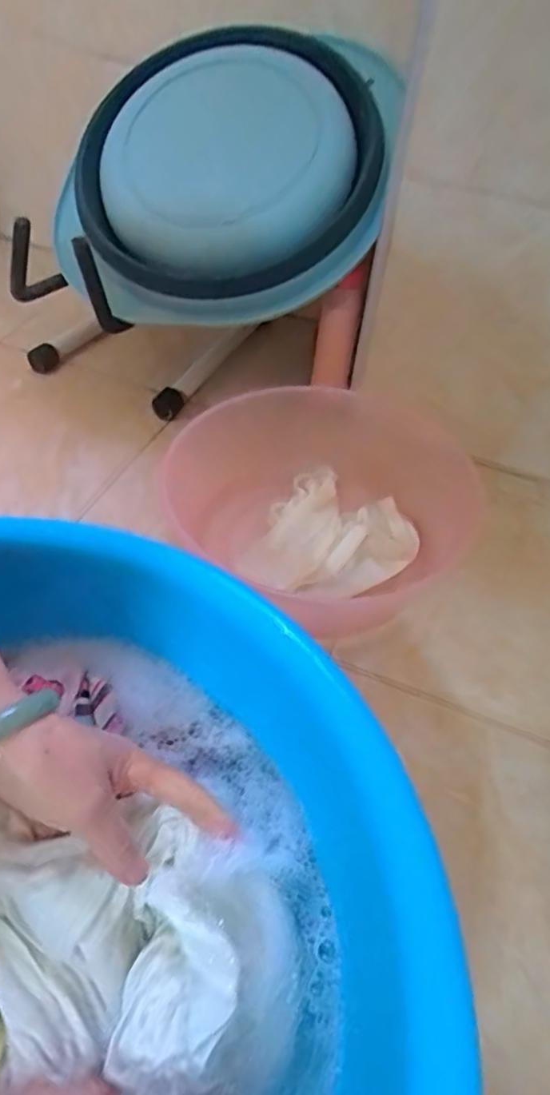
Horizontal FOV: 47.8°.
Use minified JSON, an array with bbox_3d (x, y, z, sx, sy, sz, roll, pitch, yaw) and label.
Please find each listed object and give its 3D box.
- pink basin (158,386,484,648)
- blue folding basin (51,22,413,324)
[{"bbox_3d":[0.058,-0.062,0.650,0.267,0.101,0.275,3,47,-3],"label":"pink basin"},{"bbox_3d":[-0.053,-0.417,0.677,0.361,0.075,0.368,10,84,9],"label":"blue folding basin"}]

